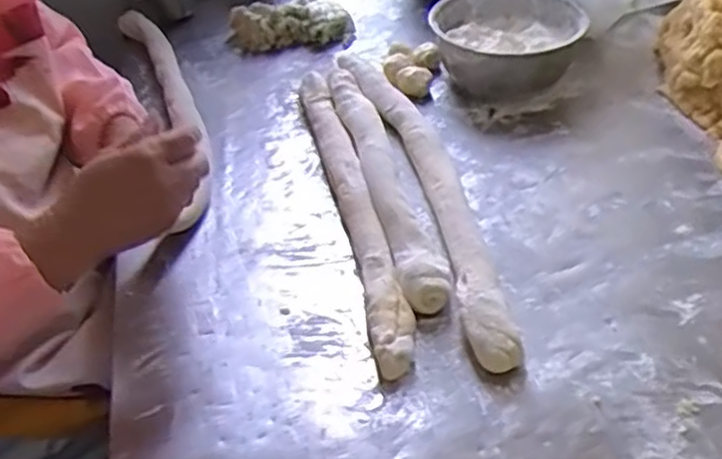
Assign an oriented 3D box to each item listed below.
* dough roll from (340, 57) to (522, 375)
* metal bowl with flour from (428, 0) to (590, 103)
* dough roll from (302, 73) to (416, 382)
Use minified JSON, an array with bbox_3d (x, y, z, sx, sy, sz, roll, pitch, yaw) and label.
[{"bbox_3d":[0.065,-0.058,0.752,0.061,0.035,0.501,-11,43,-9],"label":"dough roll"},{"bbox_3d":[0.186,-0.242,0.908,0.184,0.083,0.170,-2,42,2],"label":"metal bowl with flour"},{"bbox_3d":[-0.012,-0.034,0.741,0.039,0.030,0.449,-10,42,-7],"label":"dough roll"}]

